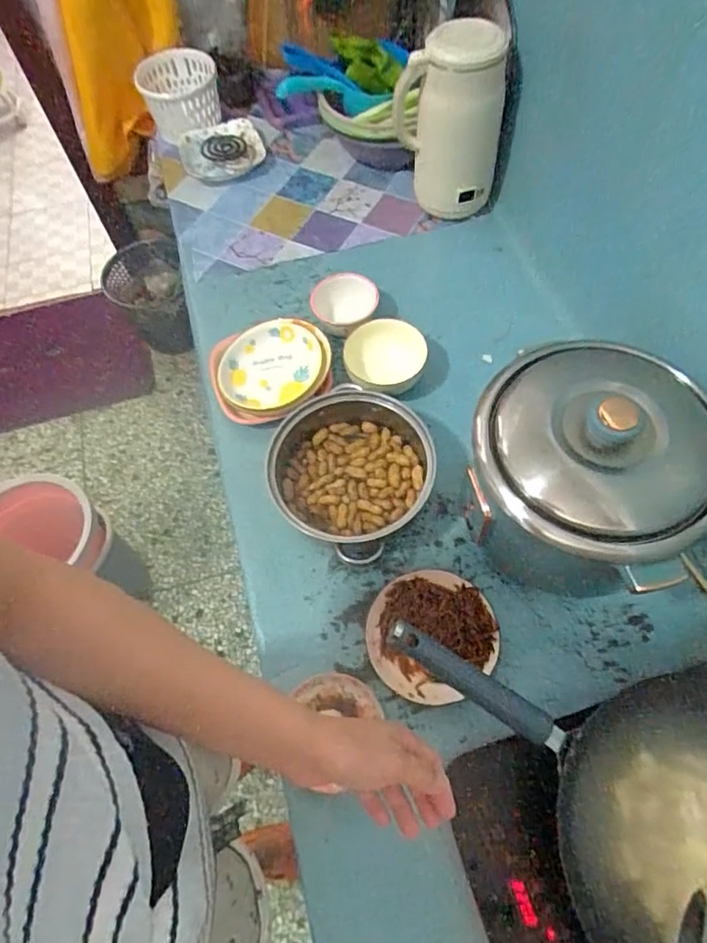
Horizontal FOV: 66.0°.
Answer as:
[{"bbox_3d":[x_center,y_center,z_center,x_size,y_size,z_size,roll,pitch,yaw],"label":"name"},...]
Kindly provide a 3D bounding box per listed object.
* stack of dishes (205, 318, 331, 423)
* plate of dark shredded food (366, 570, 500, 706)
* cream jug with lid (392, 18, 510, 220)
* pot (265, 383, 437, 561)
[{"bbox_3d":[-0.142,-0.173,0.909,0.203,0.037,0.192,-4,62,1],"label":"stack of dishes"},{"bbox_3d":[0.102,0.214,0.715,0.164,0.036,0.162,-1,62,2],"label":"plate of dark shredded food"},{"bbox_3d":[0.167,-0.607,0.978,0.186,0.303,0.164,1,62,3],"label":"cream jug with lid"},{"bbox_3d":[0.000,0.004,0.800,0.223,0.099,0.243,-1,62,2],"label":"pot"}]

